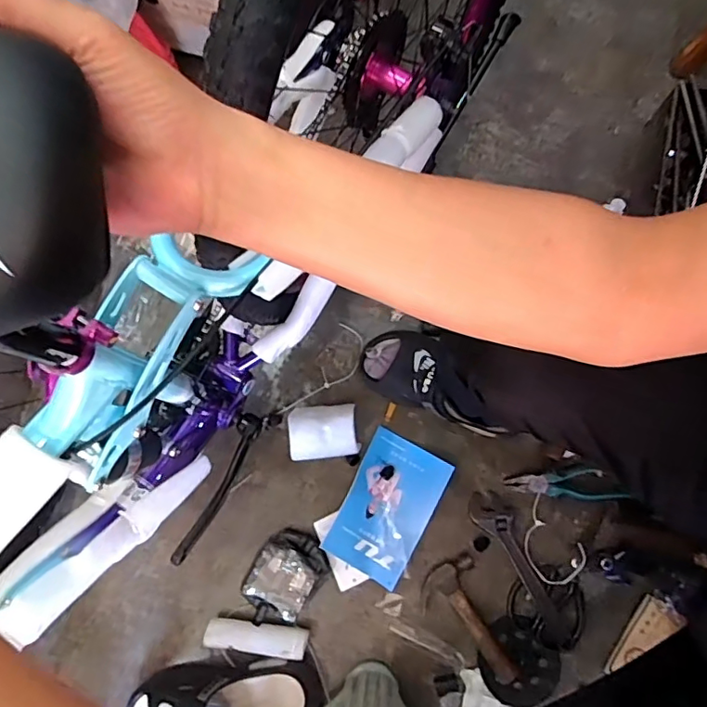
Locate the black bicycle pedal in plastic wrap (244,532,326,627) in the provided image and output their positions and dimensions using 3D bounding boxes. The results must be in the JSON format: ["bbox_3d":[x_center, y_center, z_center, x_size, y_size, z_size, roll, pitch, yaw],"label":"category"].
[{"bbox_3d":[-0.106,0.338,0.811,0.102,0.046,0.136,34,81,8],"label":"black bicycle pedal in plastic wrap"}]

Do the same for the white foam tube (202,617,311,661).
[{"bbox_3d":[-0.144,0.419,0.797,0.149,0.029,0.041,6,78,3],"label":"white foam tube"}]

